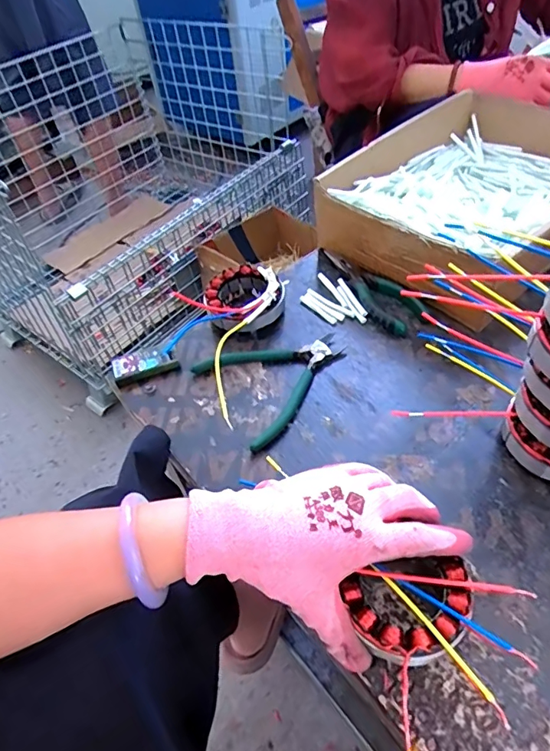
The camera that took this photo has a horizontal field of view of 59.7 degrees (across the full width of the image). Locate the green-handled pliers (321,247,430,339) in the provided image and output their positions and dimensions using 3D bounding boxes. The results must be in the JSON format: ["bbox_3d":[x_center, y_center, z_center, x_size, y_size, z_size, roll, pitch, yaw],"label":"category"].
[{"bbox_3d":[0.108,-0.101,0.547,0.062,0.016,0.155,-29,51,-18],"label":"green-handled pliers"}]

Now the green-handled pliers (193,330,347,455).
[{"bbox_3d":[0.007,-0.002,0.471,0.138,0.014,0.115,-29,51,-18],"label":"green-handled pliers"}]

